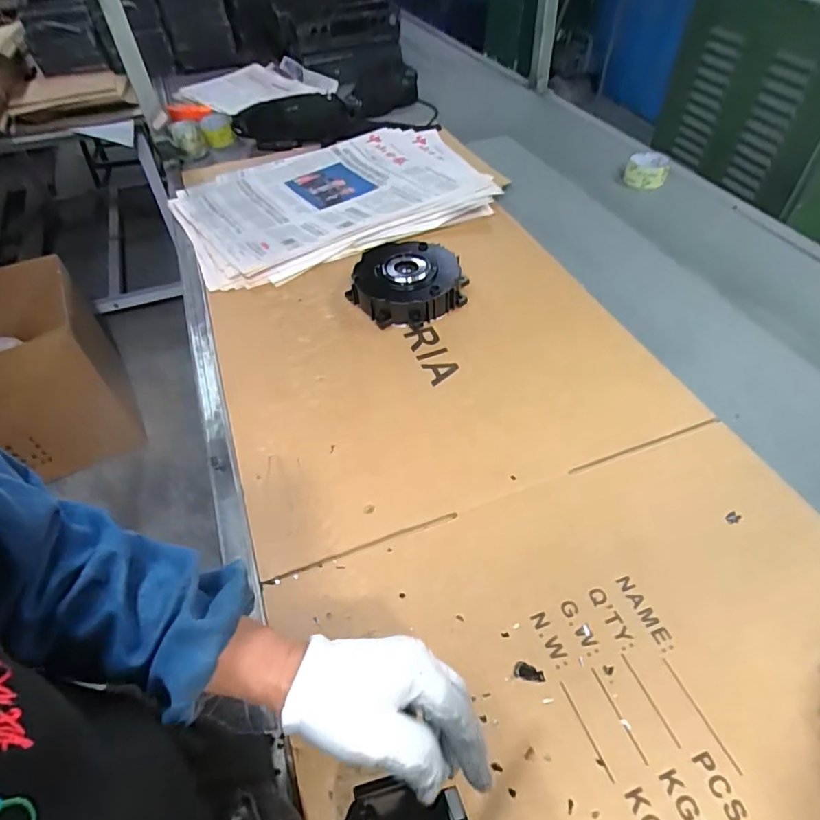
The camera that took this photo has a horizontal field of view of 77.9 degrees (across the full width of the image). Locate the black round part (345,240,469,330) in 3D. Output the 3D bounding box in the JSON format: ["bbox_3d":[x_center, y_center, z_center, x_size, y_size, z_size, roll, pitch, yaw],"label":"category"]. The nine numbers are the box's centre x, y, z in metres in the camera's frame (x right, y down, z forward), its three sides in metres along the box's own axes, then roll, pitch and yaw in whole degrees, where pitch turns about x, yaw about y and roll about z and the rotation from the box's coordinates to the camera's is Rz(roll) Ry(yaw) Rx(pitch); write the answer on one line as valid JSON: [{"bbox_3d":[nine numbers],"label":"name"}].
[{"bbox_3d":[-0.010,-0.209,0.821,0.162,0.051,0.180,-38,57,-24],"label":"black round part"}]

